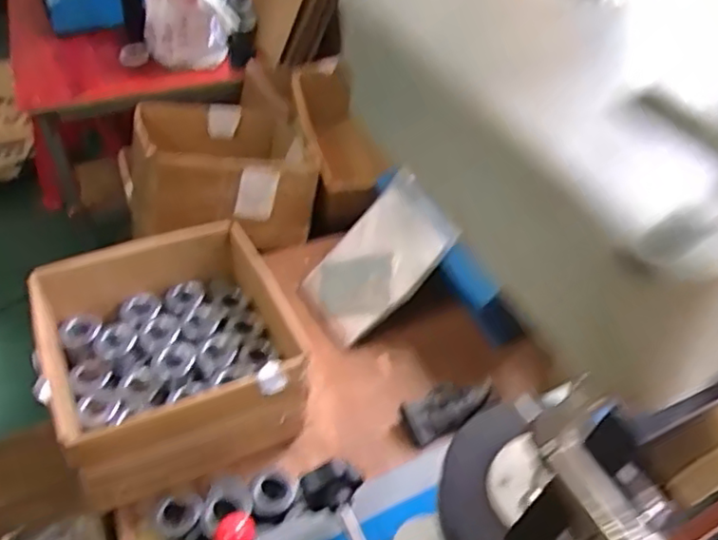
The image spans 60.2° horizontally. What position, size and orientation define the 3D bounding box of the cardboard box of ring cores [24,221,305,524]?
[{"bbox_3d":[-0.272,0.116,0.919,0.340,0.147,0.336,-19,47,-22],"label":"cardboard box of ring cores"}]

